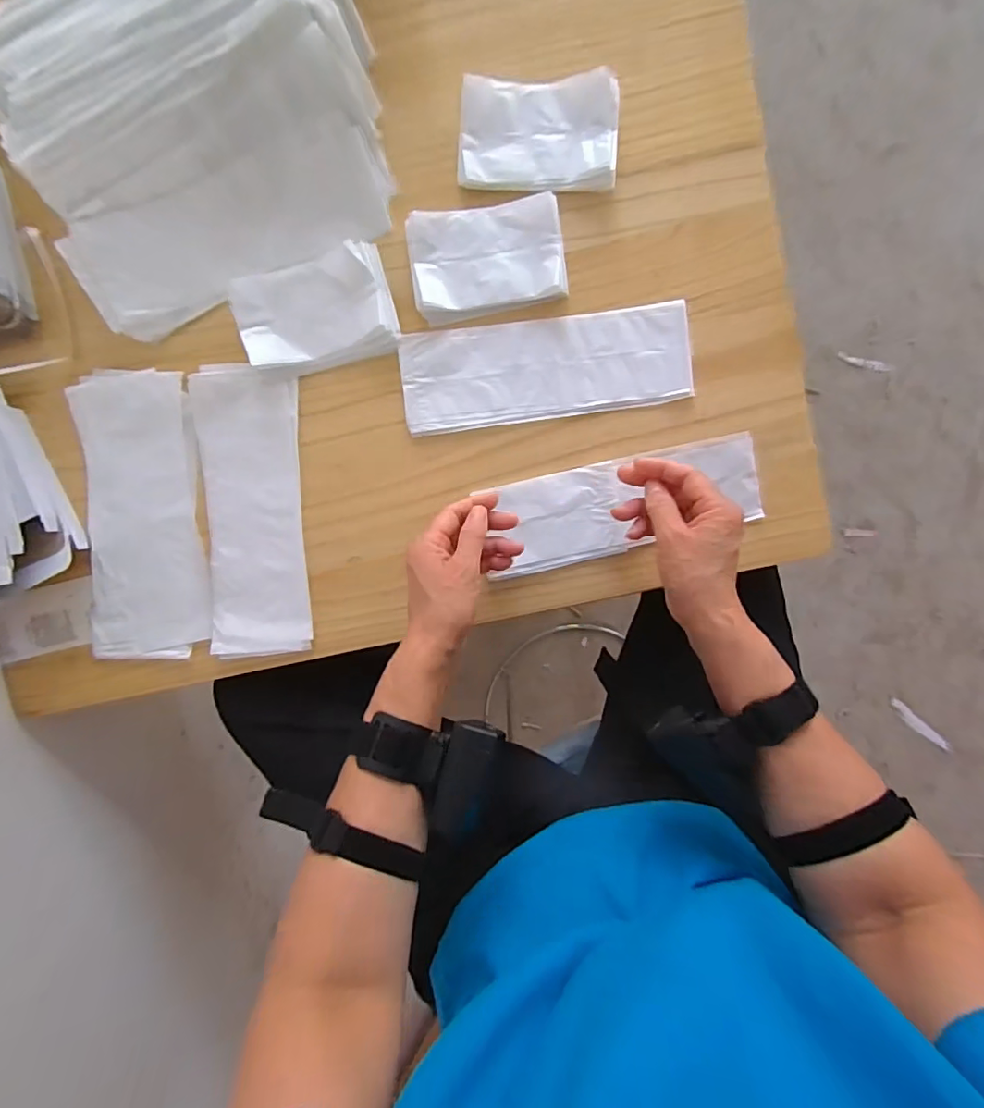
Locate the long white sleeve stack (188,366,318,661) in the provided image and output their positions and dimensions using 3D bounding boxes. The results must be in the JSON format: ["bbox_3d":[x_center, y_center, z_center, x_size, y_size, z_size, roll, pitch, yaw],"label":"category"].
[{"bbox_3d":[-0.217,-0.036,0.485,0.091,0.013,0.255,-2,95,2],"label":"long white sleeve stack"}]

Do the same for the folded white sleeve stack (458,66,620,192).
[{"bbox_3d":[0.039,-0.350,0.446,0.129,0.019,0.081,0,95,2],"label":"folded white sleeve stack"}]

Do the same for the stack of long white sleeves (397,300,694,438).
[{"bbox_3d":[0.047,-0.162,0.470,0.248,0.009,0.086,-7,95,2],"label":"stack of long white sleeves"}]

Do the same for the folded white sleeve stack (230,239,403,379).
[{"bbox_3d":[-0.152,-0.209,0.461,0.130,0.017,0.088,-15,94,3],"label":"folded white sleeve stack"}]

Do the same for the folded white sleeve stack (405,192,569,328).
[{"bbox_3d":[-0.004,-0.251,0.456,0.128,0.016,0.085,-8,95,2],"label":"folded white sleeve stack"}]

